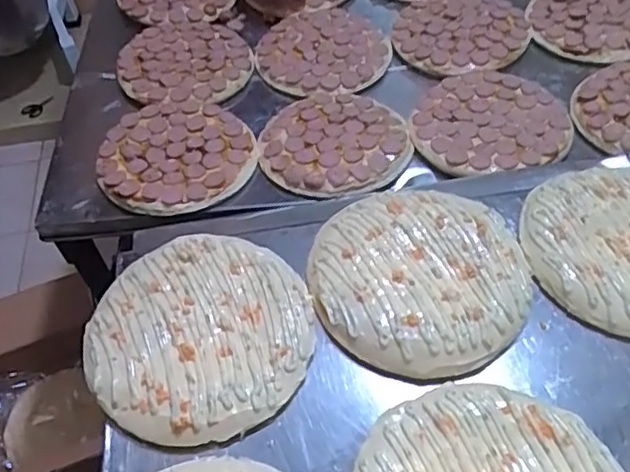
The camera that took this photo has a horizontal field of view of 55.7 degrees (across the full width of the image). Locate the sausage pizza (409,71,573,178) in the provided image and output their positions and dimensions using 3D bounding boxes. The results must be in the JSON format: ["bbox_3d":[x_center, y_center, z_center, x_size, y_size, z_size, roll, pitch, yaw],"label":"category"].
[{"bbox_3d":[0.233,-0.148,0.786,0.200,0.027,0.189,-2,51,3],"label":"sausage pizza"}]

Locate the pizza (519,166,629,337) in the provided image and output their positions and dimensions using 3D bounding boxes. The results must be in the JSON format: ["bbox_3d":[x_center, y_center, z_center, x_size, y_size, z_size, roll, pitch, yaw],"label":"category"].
[{"bbox_3d":[0.304,0.007,0.571,0.194,0.018,0.186,-2,54,3],"label":"pizza"}]

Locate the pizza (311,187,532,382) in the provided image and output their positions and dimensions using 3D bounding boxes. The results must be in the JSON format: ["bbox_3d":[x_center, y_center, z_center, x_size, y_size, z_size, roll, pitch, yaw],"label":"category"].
[{"bbox_3d":[0.100,0.038,0.563,0.196,0.035,0.187,-2,51,3],"label":"pizza"}]

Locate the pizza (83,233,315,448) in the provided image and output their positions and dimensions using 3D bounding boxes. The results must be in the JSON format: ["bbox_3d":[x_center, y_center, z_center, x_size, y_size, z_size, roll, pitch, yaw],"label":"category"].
[{"bbox_3d":[-0.104,0.083,0.538,0.196,0.022,0.192,-19,53,-11],"label":"pizza"}]

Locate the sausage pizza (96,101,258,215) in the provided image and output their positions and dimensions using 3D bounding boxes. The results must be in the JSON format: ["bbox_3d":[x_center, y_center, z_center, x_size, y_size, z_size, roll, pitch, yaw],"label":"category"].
[{"bbox_3d":[-0.180,-0.103,0.774,0.190,0.036,0.182,-2,51,3],"label":"sausage pizza"}]

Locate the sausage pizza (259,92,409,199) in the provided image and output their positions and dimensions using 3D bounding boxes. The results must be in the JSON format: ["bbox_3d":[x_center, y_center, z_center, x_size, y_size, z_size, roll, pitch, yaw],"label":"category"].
[{"bbox_3d":[0.025,-0.131,0.785,0.189,0.014,0.194,-7,51,-1],"label":"sausage pizza"}]

